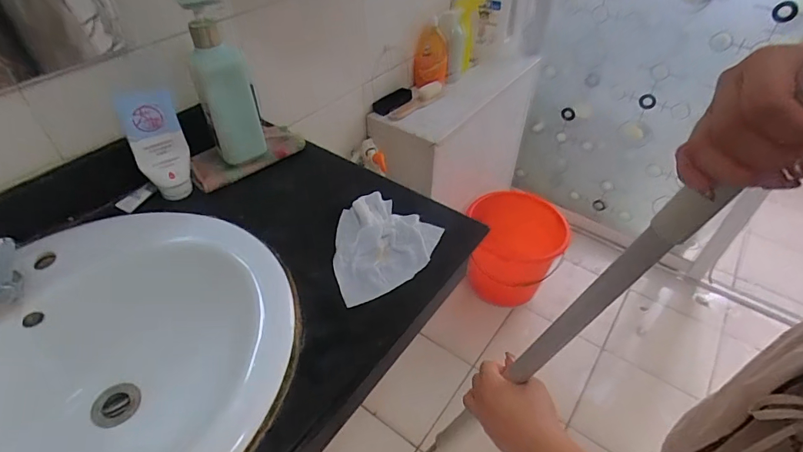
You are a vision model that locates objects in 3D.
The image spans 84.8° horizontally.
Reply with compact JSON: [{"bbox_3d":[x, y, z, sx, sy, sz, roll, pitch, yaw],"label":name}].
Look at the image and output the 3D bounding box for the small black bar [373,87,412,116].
[{"bbox_3d":[-0.025,-0.337,1.185,0.040,0.027,0.134,29,50,23],"label":"small black bar"}]

